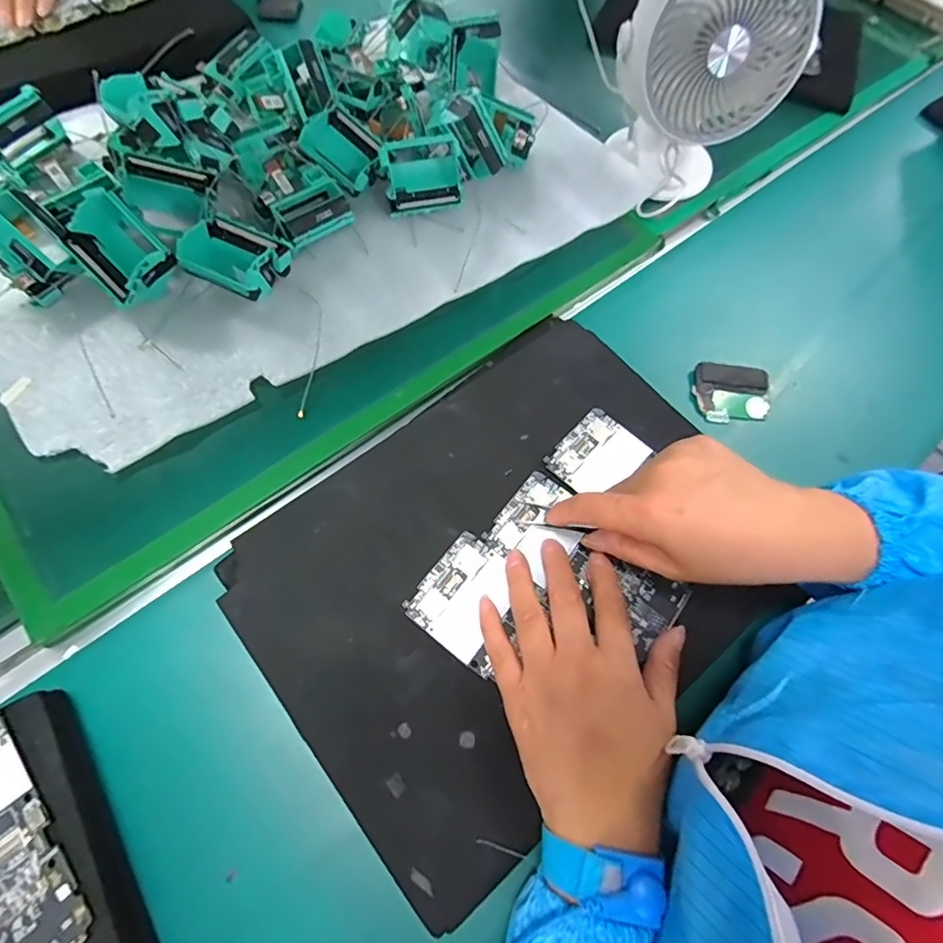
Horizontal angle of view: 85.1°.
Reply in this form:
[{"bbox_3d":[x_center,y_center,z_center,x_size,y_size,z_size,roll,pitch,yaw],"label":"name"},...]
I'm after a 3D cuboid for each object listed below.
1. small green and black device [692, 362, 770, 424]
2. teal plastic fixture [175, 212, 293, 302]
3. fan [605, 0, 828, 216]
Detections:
[{"bbox_3d":[0.229,-0.068,0.453,0.063,0.017,0.053,4,64,-1],"label":"small green and black device"},{"bbox_3d":[-0.196,-0.177,0.429,0.067,0.036,0.061,22,65,7],"label":"teal plastic fixture"},{"bbox_3d":[0.204,-0.355,0.459,0.151,0.201,0.115,4,64,-2],"label":"fan"}]

